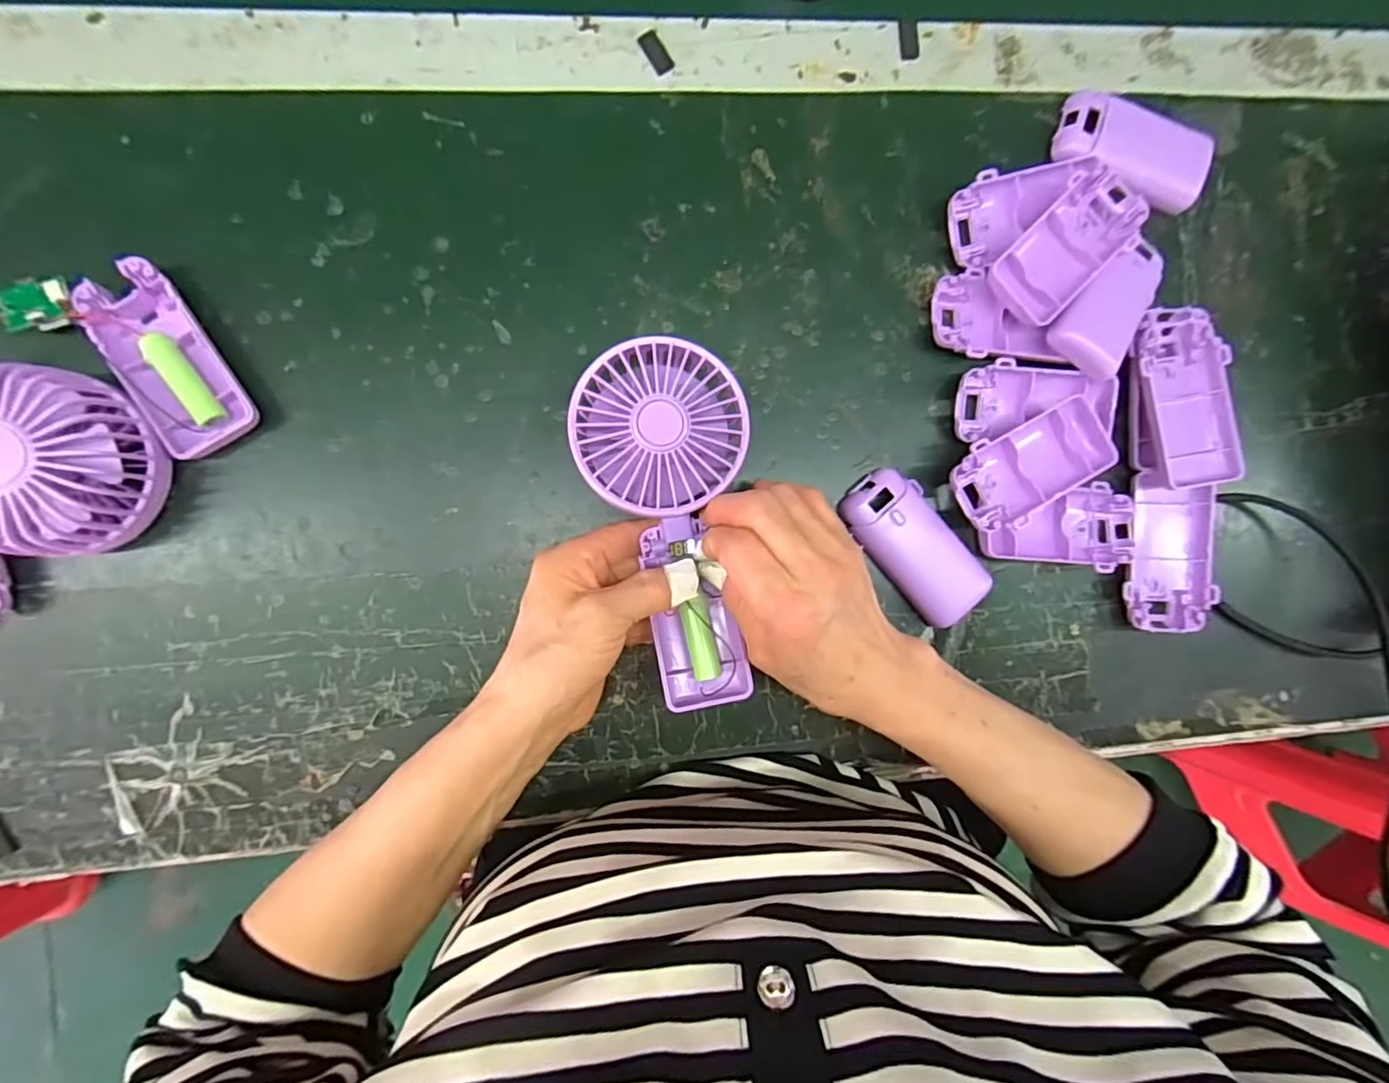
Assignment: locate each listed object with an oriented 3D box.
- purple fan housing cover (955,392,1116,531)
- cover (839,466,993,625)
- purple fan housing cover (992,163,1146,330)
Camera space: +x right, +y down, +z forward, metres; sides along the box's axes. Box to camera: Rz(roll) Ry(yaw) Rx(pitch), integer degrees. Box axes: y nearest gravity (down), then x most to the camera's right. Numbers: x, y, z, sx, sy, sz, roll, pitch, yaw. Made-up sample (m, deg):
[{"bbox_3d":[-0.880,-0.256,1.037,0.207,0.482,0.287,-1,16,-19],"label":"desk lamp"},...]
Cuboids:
[{"bbox_3d":[0.190,-0.044,0.330,0.100,0.017,0.045,-26,94,-4],"label":"purple fan housing cover"},{"bbox_3d":[0.126,0.003,0.339,0.044,0.019,0.096,-41,95,-3],"label":"cover"},{"bbox_3d":[0.210,-0.168,0.337,0.048,0.015,0.096,43,87,-5],"label":"purple fan housing cover"}]

